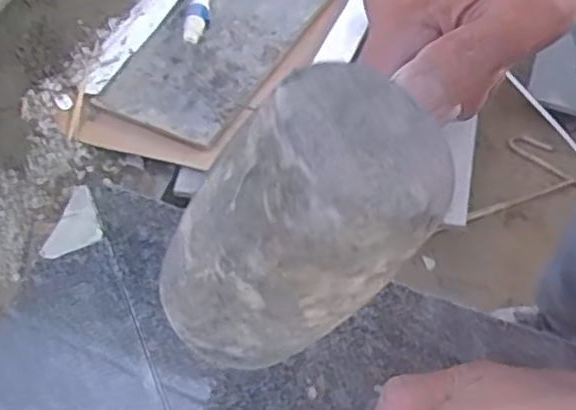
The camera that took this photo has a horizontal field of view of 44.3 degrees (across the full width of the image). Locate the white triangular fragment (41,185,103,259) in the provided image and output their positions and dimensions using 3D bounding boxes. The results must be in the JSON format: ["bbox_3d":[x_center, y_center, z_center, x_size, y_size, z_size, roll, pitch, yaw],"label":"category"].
[{"bbox_3d":[-0.103,0.009,0.349,0.023,0.004,0.041,15,59,9],"label":"white triangular fragment"}]

